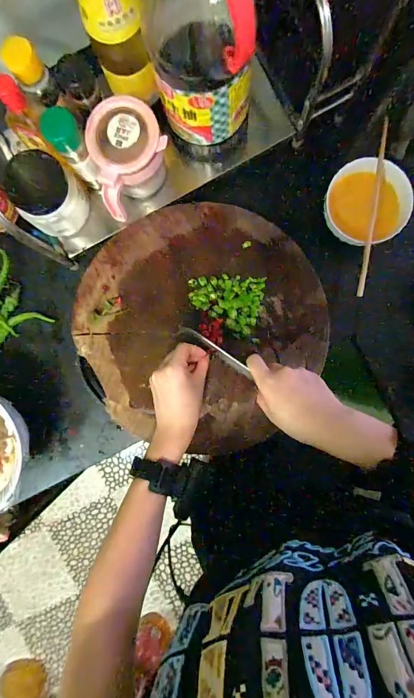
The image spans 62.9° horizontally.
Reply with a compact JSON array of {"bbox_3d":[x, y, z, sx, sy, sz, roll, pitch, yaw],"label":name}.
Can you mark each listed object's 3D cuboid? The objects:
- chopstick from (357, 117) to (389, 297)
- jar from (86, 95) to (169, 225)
[{"bbox_3d":[0.224,-0.186,0.453,0.012,0.012,0.231,8,92,4],"label":"chopstick"},{"bbox_3d":[-0.094,-0.240,0.443,0.088,0.091,0.115,-14,90,5],"label":"jar"}]

